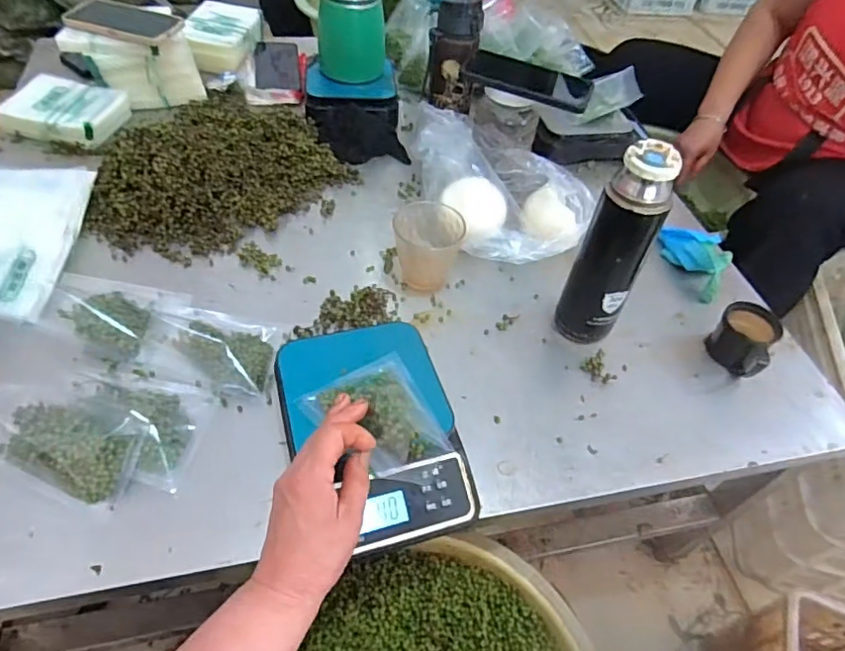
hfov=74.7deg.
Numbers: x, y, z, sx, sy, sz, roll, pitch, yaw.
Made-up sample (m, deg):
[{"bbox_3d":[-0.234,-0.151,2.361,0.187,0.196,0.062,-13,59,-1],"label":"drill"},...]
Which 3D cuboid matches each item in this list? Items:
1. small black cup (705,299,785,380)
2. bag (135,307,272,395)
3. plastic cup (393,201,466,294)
[{"bbox_3d":[0.369,0.022,0.648,0.063,0.065,0.073,34,54,20],"label":"small black cup"},{"bbox_3d":[-0.227,0.019,0.595,0.137,0.025,0.091,10,50,2],"label":"bag"},{"bbox_3d":[0.005,-0.098,0.681,0.082,0.087,0.081,2,50,-5],"label":"plastic cup"}]

